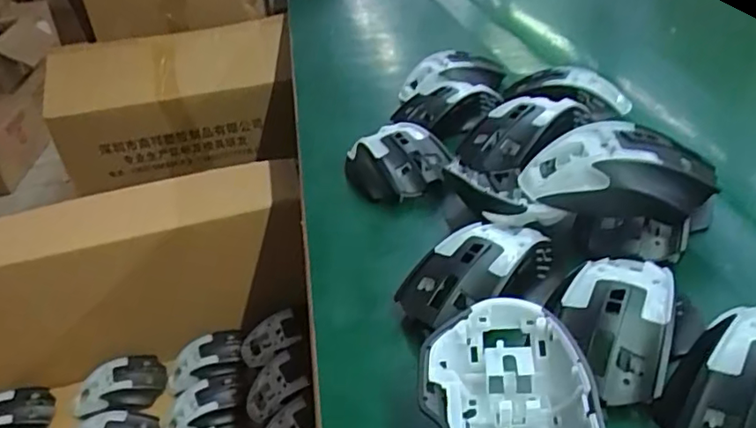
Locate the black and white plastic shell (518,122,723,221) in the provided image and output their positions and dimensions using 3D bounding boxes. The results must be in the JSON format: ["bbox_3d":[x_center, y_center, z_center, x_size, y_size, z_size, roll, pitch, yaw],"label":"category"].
[{"bbox_3d":[0.149,-0.026,0.378,0.108,0.047,0.051,-4,32,7],"label":"black and white plastic shell"}]

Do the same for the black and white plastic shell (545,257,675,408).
[{"bbox_3d":[0.119,0.055,0.309,0.057,0.027,0.081,6,35,21],"label":"black and white plastic shell"}]

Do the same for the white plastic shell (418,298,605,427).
[{"bbox_3d":[0.060,0.096,0.271,0.076,0.049,0.111,-10,32,-4],"label":"white plastic shell"}]

